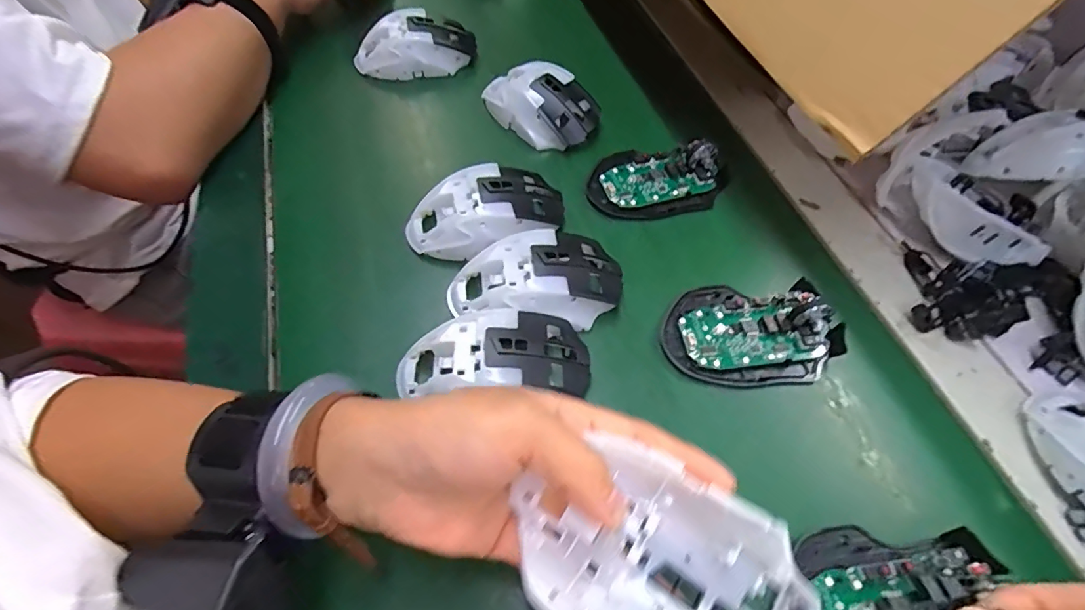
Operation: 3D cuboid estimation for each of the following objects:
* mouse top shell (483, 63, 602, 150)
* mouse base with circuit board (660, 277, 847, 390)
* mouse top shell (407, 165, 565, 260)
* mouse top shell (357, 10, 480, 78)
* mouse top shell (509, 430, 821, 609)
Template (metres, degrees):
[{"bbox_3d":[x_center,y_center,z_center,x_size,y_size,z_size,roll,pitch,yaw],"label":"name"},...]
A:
[{"bbox_3d":[-0.003,-0.176,0.430,0.106,0.037,0.063,30,65,18],"label":"mouse top shell"},{"bbox_3d":[0.137,0.014,0.322,0.113,0.026,0.071,2,59,3],"label":"mouse base with circuit board"},{"bbox_3d":[-0.041,-0.067,0.362,0.114,0.035,0.061,-22,61,-11],"label":"mouse top shell"},{"bbox_3d":[-0.117,-0.240,0.469,0.116,0.040,0.065,-20,61,-9],"label":"mouse top shell"},{"bbox_3d":[0.041,0.097,0.186,0.106,0.038,0.064,25,61,14],"label":"mouse top shell"}]

